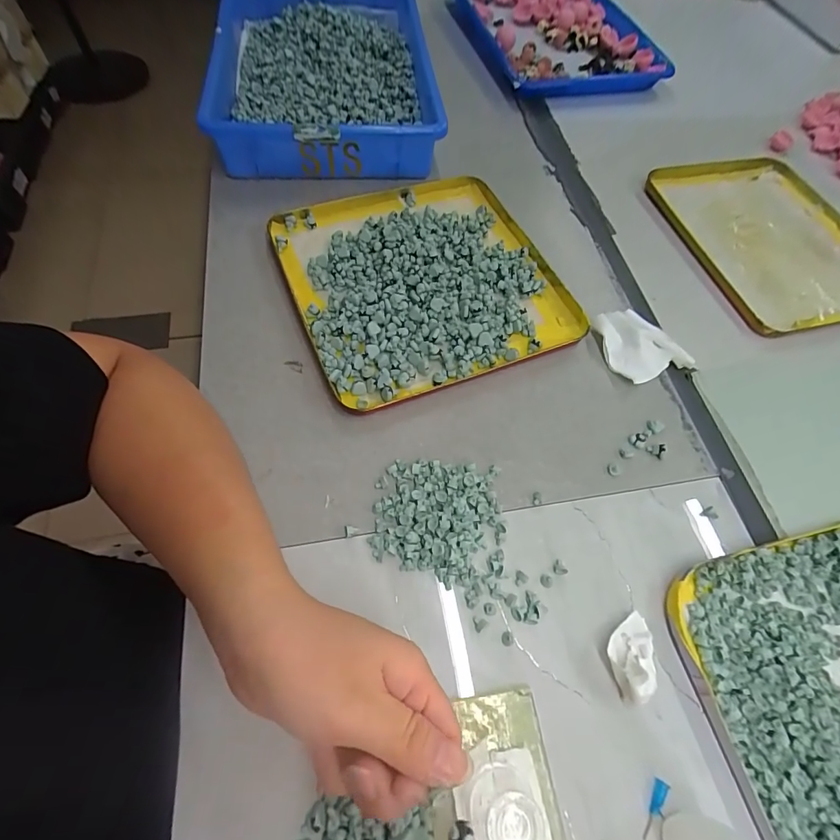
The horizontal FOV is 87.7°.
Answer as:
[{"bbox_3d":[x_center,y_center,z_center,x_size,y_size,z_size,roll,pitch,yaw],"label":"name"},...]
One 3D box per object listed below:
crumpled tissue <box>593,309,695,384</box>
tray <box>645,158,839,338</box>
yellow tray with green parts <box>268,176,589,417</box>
[{"bbox_3d":[0.198,-0.070,0.399,0.069,0.010,0.073,-21,65,-14],"label":"crumpled tissue"},{"bbox_3d":[0.380,-0.200,0.475,0.207,0.016,0.236,-13,63,-10],"label":"tray"},{"bbox_3d":[0.003,-0.140,0.418,0.242,0.026,0.249,-20,64,-13],"label":"yellow tray with green parts"}]

